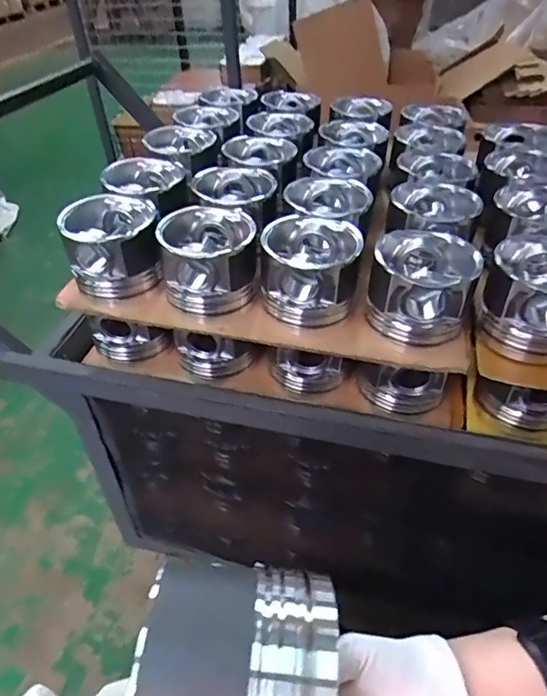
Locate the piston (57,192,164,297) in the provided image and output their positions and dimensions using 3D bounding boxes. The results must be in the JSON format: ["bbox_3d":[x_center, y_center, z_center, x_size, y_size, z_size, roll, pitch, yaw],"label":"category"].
[{"bbox_3d":[-0.198,-0.129,0.646,0.103,0.094,0.114,0,41,4],"label":"piston"}]

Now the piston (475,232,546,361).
[{"bbox_3d":[0.293,-0.059,0.565,0.111,0.094,0.116,13,44,18],"label":"piston"}]

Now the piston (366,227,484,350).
[{"bbox_3d":[0.167,-0.070,0.578,0.112,0.084,0.106,12,44,17],"label":"piston"}]

